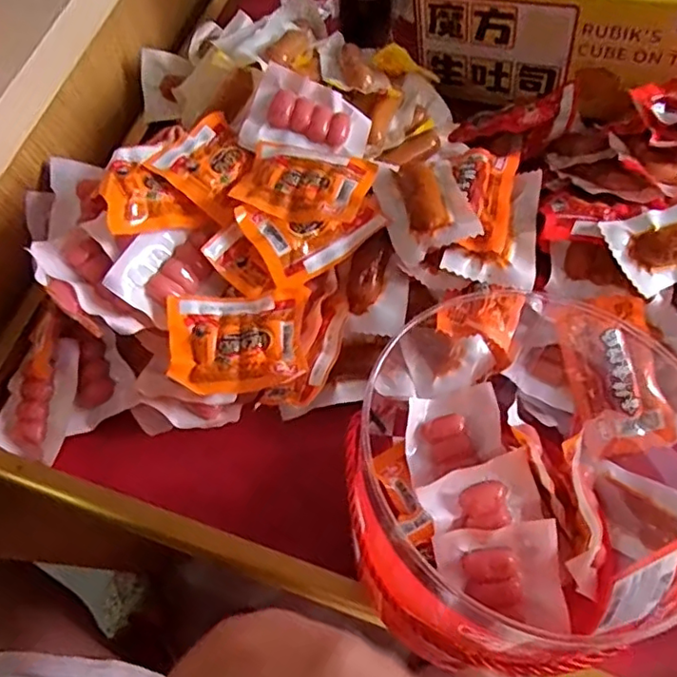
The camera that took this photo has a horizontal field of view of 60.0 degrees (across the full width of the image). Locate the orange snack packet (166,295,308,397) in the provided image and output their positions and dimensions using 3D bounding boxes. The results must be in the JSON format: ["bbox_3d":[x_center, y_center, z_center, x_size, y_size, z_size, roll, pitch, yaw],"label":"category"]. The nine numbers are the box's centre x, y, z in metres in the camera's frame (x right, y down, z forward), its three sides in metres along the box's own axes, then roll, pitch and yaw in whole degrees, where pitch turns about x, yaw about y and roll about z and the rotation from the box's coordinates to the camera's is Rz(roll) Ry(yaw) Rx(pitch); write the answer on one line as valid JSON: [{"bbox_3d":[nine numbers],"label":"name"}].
[{"bbox_3d":[-0.068,0.001,0.393,0.087,0.017,0.065,-1,66,1],"label":"orange snack packet"}]

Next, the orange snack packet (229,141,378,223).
[{"bbox_3d":[-0.023,-0.112,0.418,0.089,0.014,0.063,12,67,6],"label":"orange snack packet"}]

